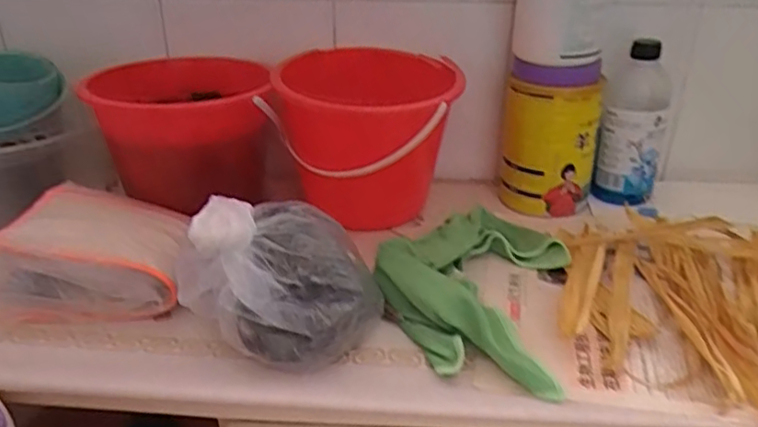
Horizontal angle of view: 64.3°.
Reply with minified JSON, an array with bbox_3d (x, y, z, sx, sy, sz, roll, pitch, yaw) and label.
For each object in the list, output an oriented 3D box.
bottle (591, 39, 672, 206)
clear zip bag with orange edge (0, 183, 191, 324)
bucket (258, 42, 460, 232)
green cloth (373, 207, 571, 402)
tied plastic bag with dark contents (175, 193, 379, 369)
[{"bbox_3d":[0.280,-0.091,0.663,0.063,0.183,0.061,11,30,20],"label":"bottle"},{"bbox_3d":[-0.239,0.033,0.524,0.151,0.065,0.132,0,28,0],"label":"clear zip bag with orange edge"},{"bbox_3d":[-0.018,-0.071,0.624,0.179,0.159,0.179,0,28,0],"label":"bucket"},{"bbox_3d":[0.078,0.052,0.513,0.157,0.044,0.213,8,29,15],"label":"green cloth"},{"bbox_3d":[-0.083,0.048,0.461,0.155,0.094,0.096,9,29,17],"label":"tied plastic bag with dark contents"}]

